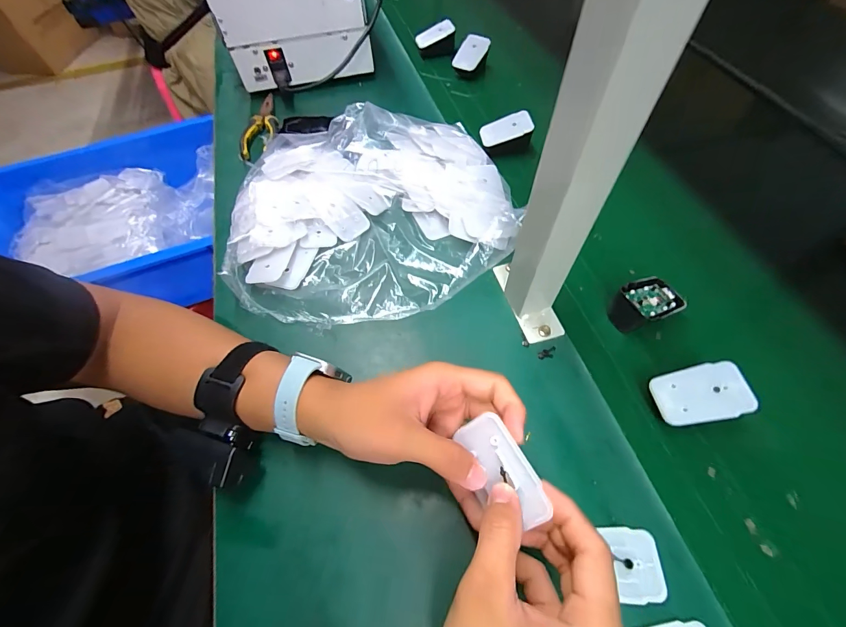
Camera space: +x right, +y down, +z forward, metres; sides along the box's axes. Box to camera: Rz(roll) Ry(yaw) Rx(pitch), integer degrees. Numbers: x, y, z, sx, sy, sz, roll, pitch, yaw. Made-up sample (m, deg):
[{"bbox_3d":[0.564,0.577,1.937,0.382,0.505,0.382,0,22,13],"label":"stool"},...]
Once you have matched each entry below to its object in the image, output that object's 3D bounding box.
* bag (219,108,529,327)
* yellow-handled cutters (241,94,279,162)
[{"bbox_3d":[-0.067,-0.129,0.435,0.332,0.063,0.293,-18,61,-7],"label":"bag"},{"bbox_3d":[-0.245,-0.294,0.558,0.044,0.013,0.159,-5,60,0],"label":"yellow-handled cutters"}]

